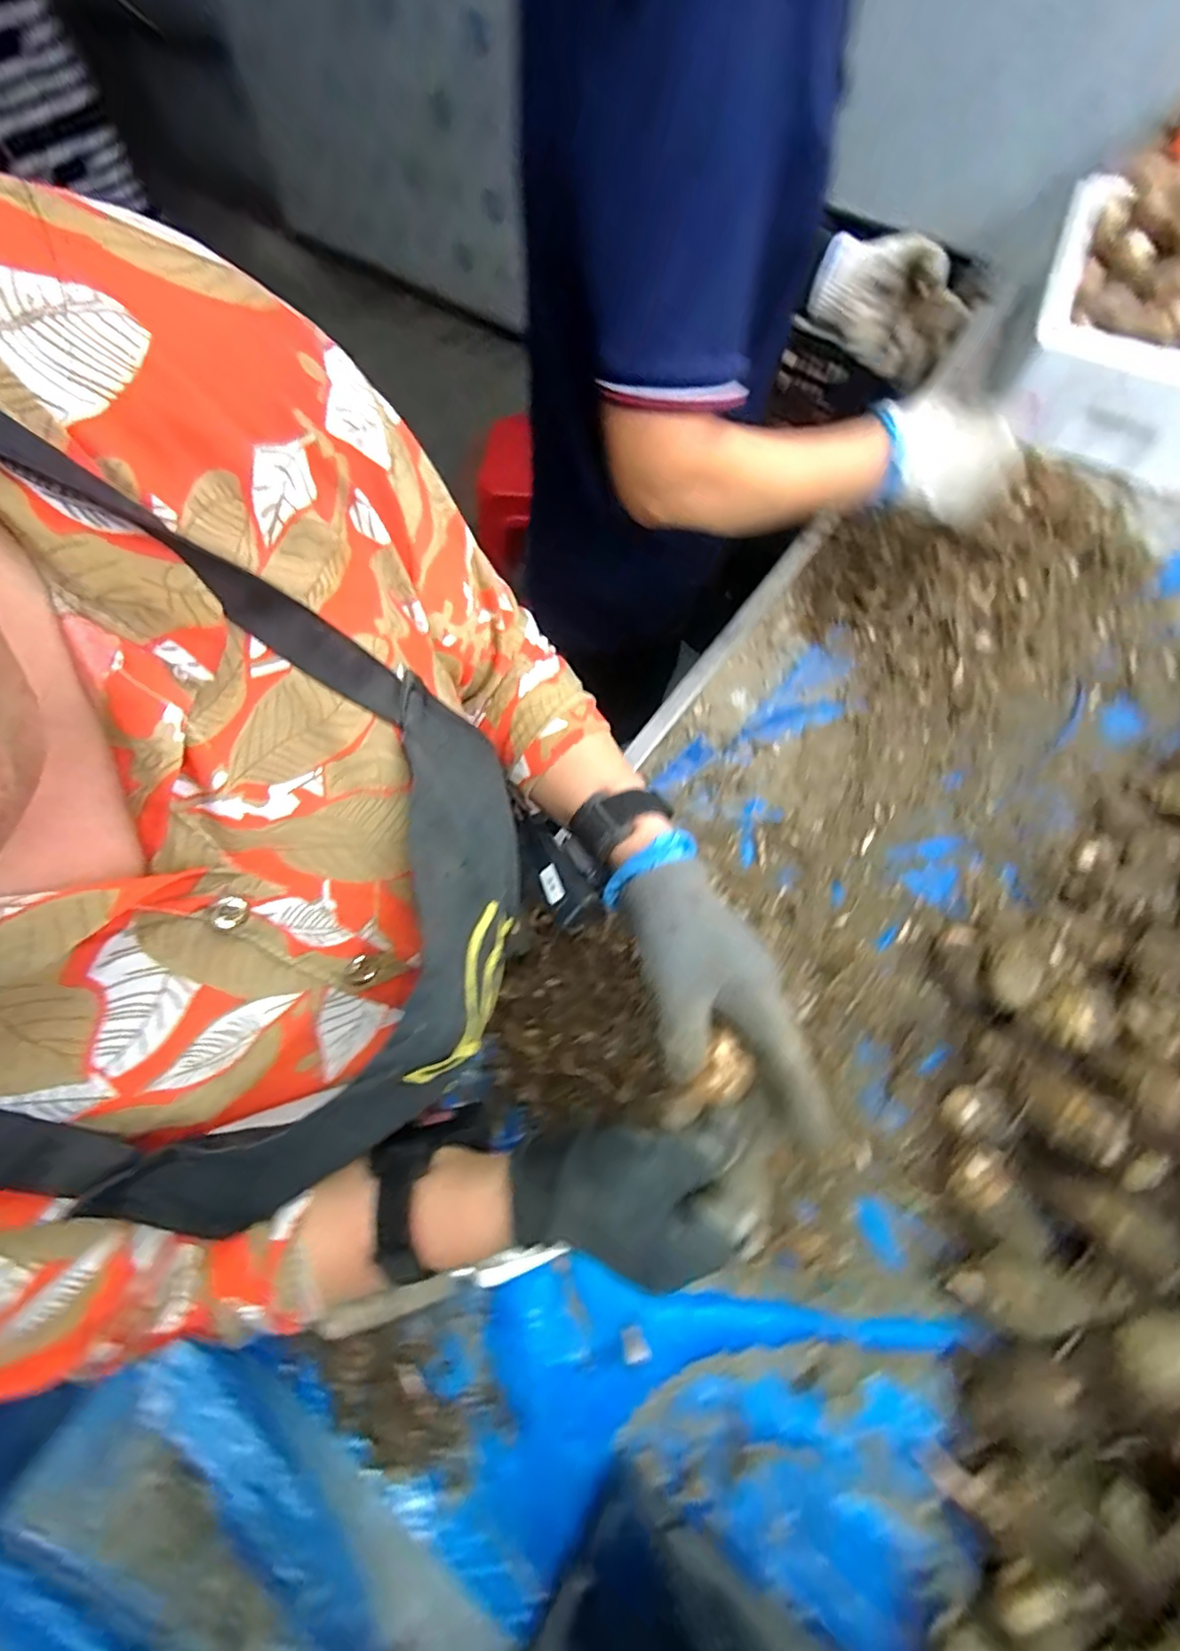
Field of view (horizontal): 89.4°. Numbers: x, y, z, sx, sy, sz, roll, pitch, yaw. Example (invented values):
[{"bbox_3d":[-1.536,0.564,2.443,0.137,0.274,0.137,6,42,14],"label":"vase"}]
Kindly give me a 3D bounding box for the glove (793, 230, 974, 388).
[{"bbox_3d":[0.305,-0.529,0.616,0.153,0.090,0.064,27,67,10],"label":"glove"}]

